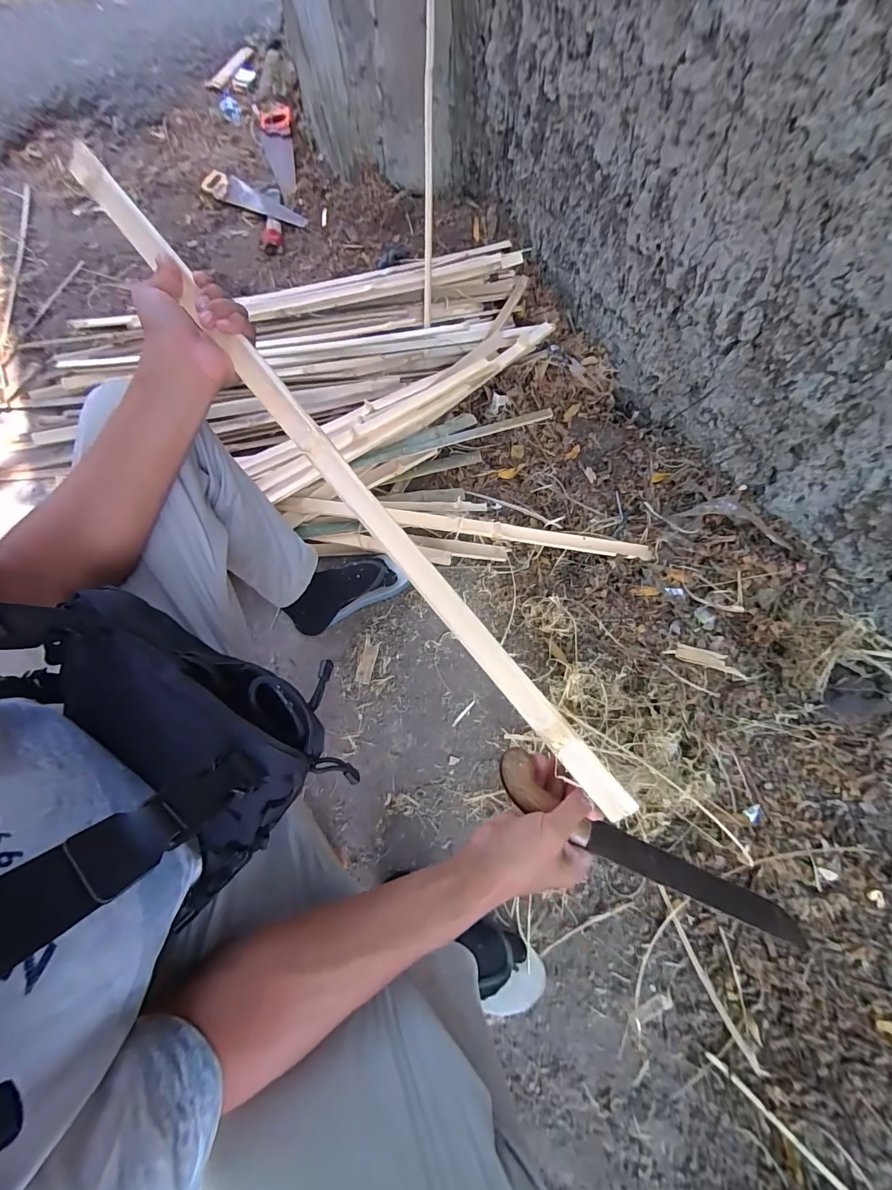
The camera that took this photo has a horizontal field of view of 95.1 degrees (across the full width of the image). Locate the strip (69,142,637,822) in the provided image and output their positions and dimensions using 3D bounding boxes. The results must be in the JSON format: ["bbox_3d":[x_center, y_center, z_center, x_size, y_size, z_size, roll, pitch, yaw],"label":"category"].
[{"bbox_3d":[-0.108,-0.119,0.378,0.038,0.011,0.787,-41,85,19],"label":"strip"}]

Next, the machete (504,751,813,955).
[{"bbox_3d":[0.185,0.234,0.372,0.304,0.020,0.044,30,70,0],"label":"machete"}]

